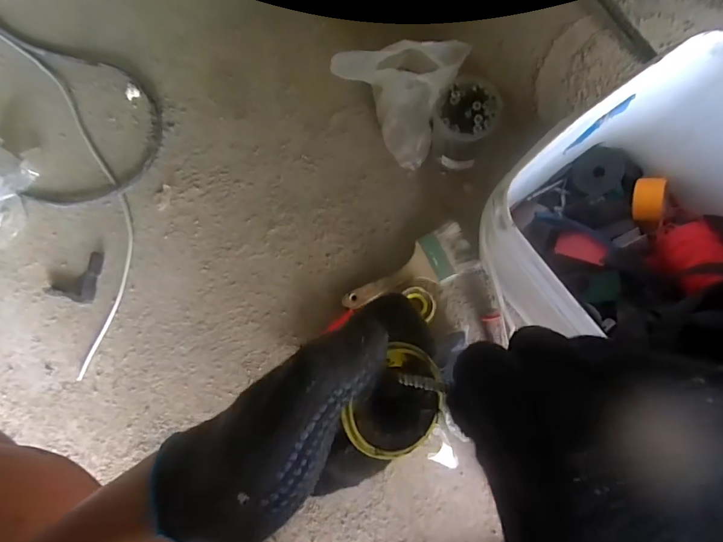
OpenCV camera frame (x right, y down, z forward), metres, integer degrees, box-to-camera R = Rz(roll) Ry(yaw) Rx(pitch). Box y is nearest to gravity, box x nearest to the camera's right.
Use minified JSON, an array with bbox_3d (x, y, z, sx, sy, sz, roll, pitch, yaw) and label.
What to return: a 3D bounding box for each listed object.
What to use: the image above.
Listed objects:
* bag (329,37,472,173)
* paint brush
[{"bbox_3d":[0.047,-0.231,0.583,0.135,0.183,0.097,28,86,8],"label":"bag"},{"bbox_3d":[0.065,0.003,0.642,0.196,0.031,0.066,-27,82,2],"label":"paint brush"}]

